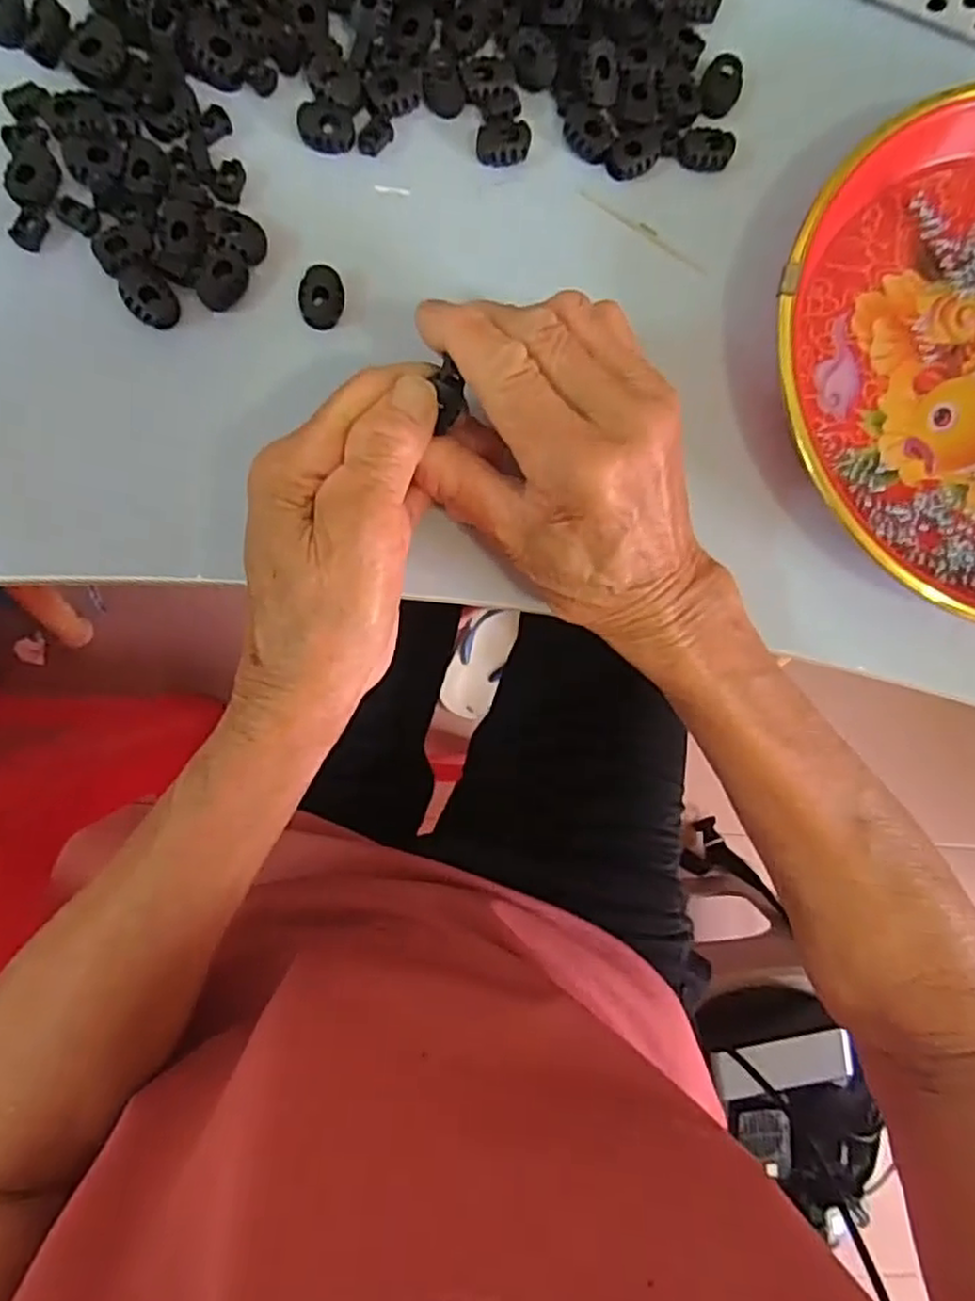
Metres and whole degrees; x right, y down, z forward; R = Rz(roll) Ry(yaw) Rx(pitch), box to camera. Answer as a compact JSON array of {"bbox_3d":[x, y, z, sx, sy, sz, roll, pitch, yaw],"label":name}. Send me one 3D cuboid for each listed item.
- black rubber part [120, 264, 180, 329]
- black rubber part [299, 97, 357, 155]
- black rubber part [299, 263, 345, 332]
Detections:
[{"bbox_3d":[-0.127,-0.132,0.276,0.017,0.006,0.023,-46,109,-14],"label":"black rubber part"},{"bbox_3d":[-0.063,-0.204,0.287,0.021,0.009,0.016,-7,89,-7],"label":"black rubber part"},{"bbox_3d":[-0.064,-0.137,0.287,0.016,0.009,0.020,3,88,-6],"label":"black rubber part"}]

